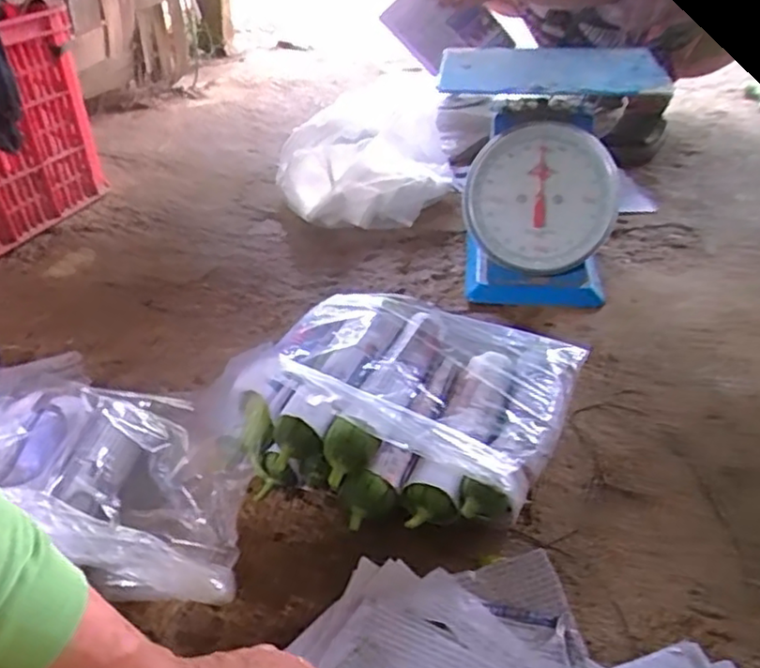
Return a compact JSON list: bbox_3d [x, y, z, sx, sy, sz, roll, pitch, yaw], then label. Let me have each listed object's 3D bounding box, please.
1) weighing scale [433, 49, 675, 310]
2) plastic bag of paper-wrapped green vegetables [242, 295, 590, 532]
[{"bbox_3d":[0.227,-0.235,0.971,0.284,0.282,0.297,4,37,11],"label":"weighing scale"},{"bbox_3d":[0.033,0.065,0.712,0.309,0.122,0.273,10,38,19],"label":"plastic bag of paper-wrapped green vegetables"}]

